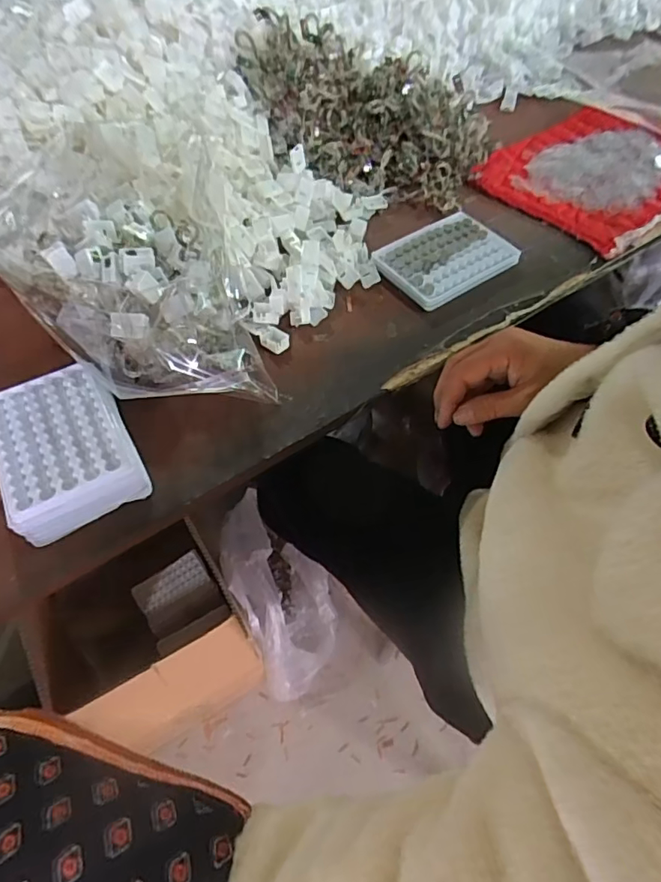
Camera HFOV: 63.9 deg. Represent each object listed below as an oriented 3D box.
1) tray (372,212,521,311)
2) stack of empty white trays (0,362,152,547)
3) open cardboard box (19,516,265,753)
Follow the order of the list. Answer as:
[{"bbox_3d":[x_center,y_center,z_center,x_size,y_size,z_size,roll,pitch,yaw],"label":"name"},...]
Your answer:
[{"bbox_3d":[0.122,-0.194,0.563,0.126,0.019,0.095,-31,62,-19],"label":"tray"},{"bbox_3d":[-0.210,0.003,0.419,0.095,0.034,0.127,-25,60,-16],"label":"stack of empty white trays"},{"bbox_3d":[-0.267,0.303,0.846,0.231,0.177,0.237,-26,58,-14],"label":"open cardboard box"}]

